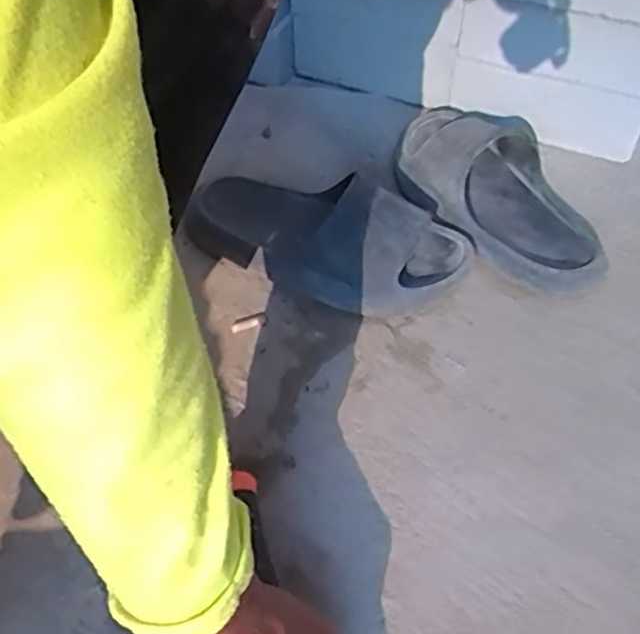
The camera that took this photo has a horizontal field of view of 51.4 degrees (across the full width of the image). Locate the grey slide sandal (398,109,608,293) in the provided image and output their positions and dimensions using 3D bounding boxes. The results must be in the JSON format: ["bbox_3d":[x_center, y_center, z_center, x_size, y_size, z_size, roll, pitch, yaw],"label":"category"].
[{"bbox_3d":[0.172,-0.122,0.637,0.126,0.080,0.255,-19,50,-14],"label":"grey slide sandal"}]

